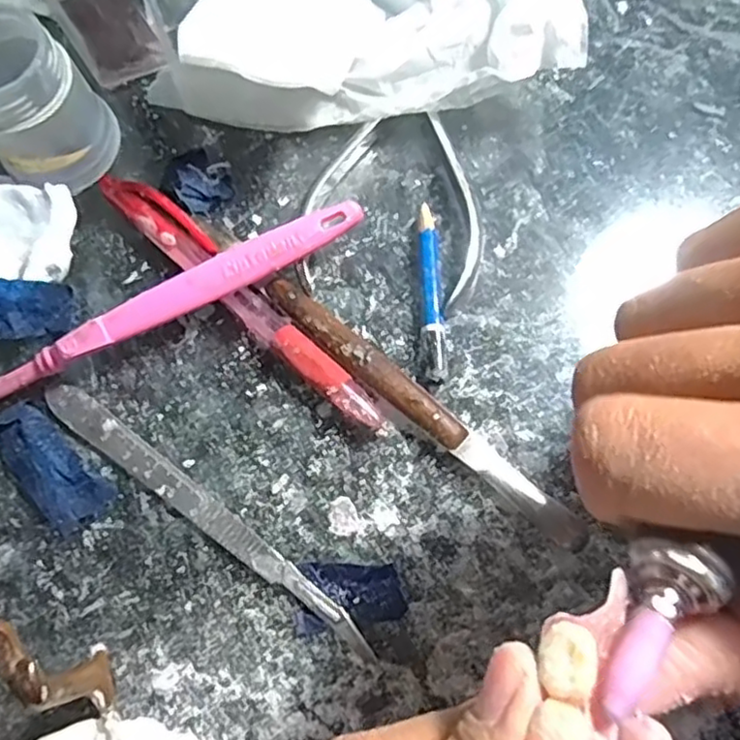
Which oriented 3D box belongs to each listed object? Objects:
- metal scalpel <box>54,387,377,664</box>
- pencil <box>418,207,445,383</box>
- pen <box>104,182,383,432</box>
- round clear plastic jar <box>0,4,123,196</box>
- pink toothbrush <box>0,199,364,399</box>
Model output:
[{"bbox_3d":[-0.053,0.045,0.218,0.135,0.004,0.012,36,79,10],"label":"metal scalpel"},{"bbox_3d":[0.022,-0.027,0.234,0.007,0.007,0.066,-2,75,1],"label":"pencil"},{"bbox_3d":[-0.045,-0.025,0.233,0.133,0.011,0.014,43,80,12],"label":"pen"},{"bbox_3d":[-0.118,-0.094,0.235,0.040,0.052,0.043,0,75,1],"label":"round clear plastic jar"},{"bbox_3d":[-0.091,-0.009,0.226,0.192,0.020,0.015,-27,76,-6],"label":"pink toothbrush"}]

